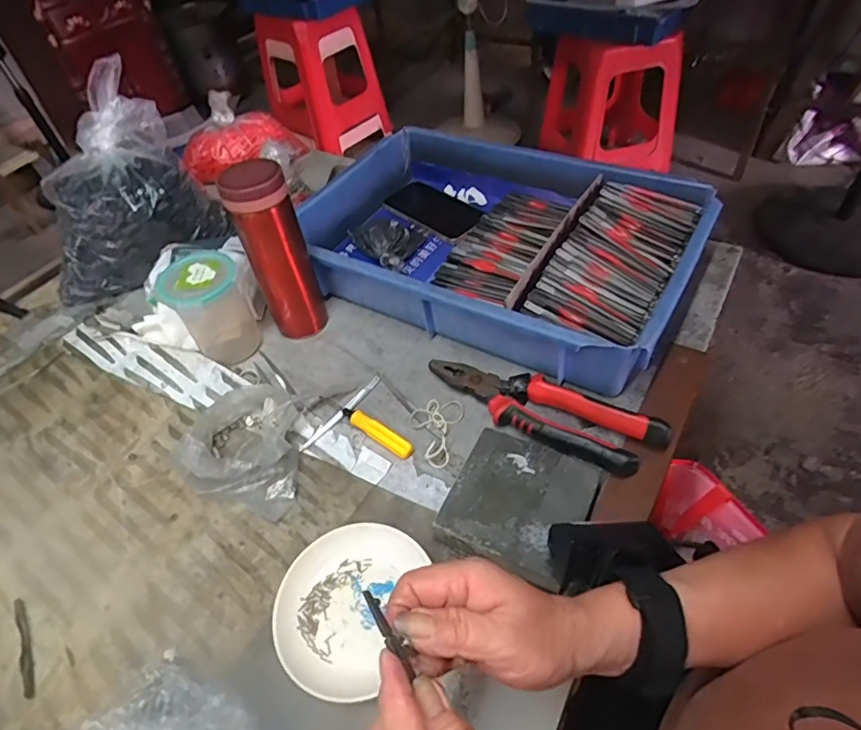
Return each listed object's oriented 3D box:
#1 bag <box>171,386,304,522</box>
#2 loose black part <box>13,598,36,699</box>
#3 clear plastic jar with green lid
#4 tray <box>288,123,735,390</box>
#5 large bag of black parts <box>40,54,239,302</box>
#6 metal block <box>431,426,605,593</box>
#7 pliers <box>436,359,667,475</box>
[{"bbox_3d":[-0.174,0.069,0.494,0.090,0.048,0.133,-9,47,-2],"label":"bag"},{"bbox_3d":[-0.312,0.214,0.412,0.009,0.004,0.083,-28,51,-19],"label":"loose black part"},{"bbox_3d":[-0.229,-0.052,0.565,0.077,0.104,0.068,-38,55,-26],"label":"clear plastic jar with green lid"},{"bbox_3d":[0.067,-0.148,0.640,0.451,0.082,0.299,22,54,24],"label":"tray"},{"bbox_3d":[-0.378,-0.207,0.661,0.177,0.207,0.171,1,48,7],"label":"large bag of black parts"},{"bbox_3d":[0.070,0.113,0.432,0.102,0.032,0.112,19,52,22],"label":"metal block"},{"bbox_3d":[0.098,0.038,0.497,0.221,0.027,0.053,22,54,24],"label":"pliers"}]

